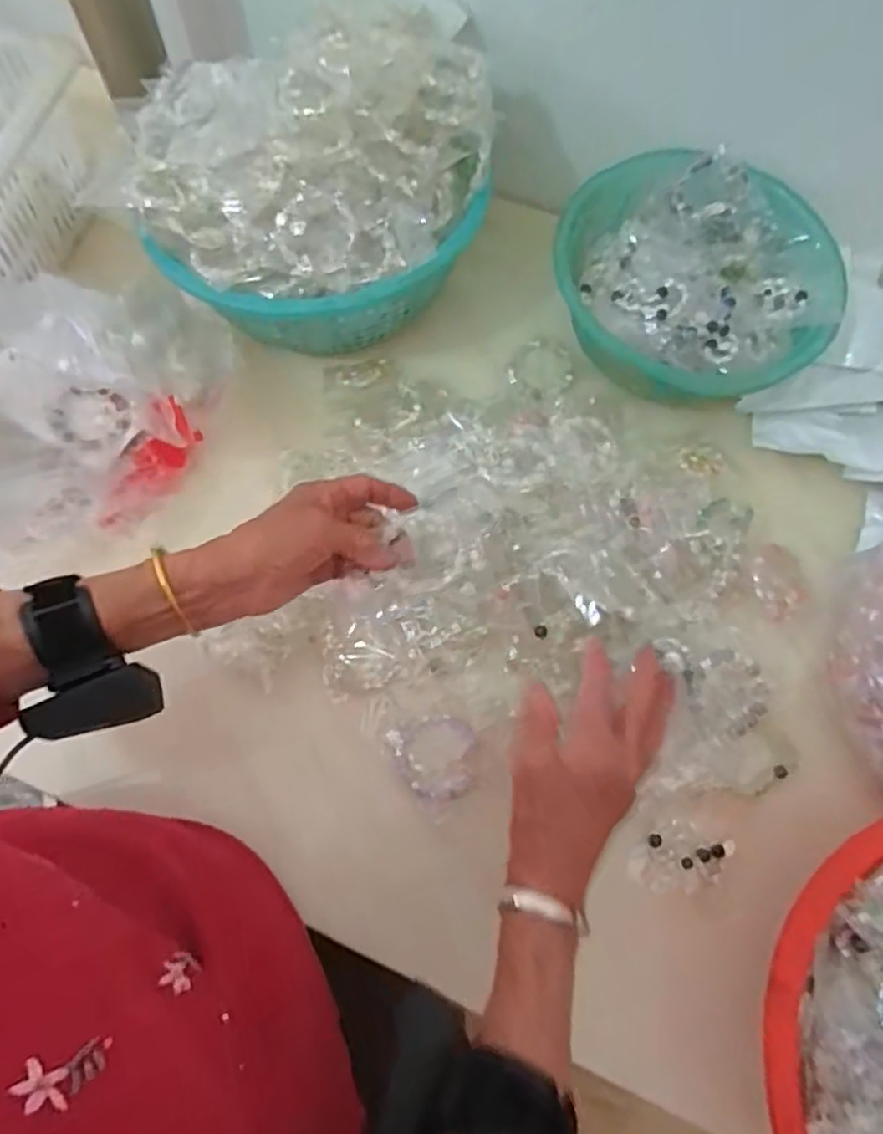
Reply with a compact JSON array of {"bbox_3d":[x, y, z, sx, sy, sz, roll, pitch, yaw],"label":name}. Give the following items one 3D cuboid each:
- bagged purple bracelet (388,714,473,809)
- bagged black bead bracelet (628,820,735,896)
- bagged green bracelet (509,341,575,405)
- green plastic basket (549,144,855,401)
[{"bbox_3d":[-0.003,0.141,0.471,0.060,0.011,0.061,-18,68,-9],"label":"bagged purple bracelet"},{"bbox_3d":[0.169,0.204,0.454,0.071,0.009,0.041,-12,68,-6],"label":"bagged black bead bracelet"},{"bbox_3d":[0.097,-0.187,0.603,0.059,0.006,0.066,27,69,10],"label":"bagged green bracelet"},{"bbox_3d":[0.214,-0.237,0.564,0.233,0.102,0.207,31,70,12],"label":"green plastic basket"}]

